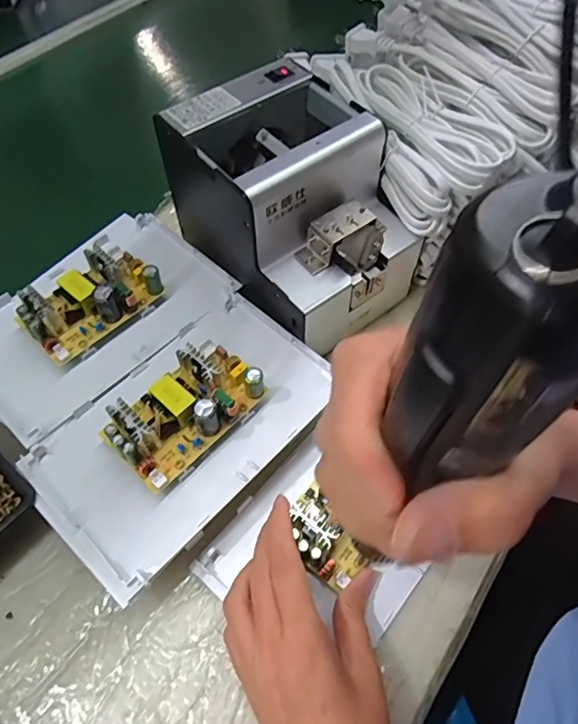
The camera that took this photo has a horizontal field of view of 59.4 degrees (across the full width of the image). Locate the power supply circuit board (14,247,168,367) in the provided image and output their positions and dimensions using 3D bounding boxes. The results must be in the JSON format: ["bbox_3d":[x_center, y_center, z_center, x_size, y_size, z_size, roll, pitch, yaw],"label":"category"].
[{"bbox_3d":[-0.150,-0.050,0.385,0.058,0.035,0.102,38,64,21],"label":"power supply circuit board"}]

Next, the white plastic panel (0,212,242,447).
[{"bbox_3d":[-0.151,-0.038,0.397,0.131,0.009,0.205,34,62,19],"label":"white plastic panel"}]

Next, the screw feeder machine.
[{"bbox_3d":[0.004,-0.121,0.411,0.124,0.136,0.173,-36,64,-22],"label":"screw feeder machine"}]

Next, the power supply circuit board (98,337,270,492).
[{"bbox_3d":[-0.068,0.030,0.333,0.057,0.037,0.099,38,64,21],"label":"power supply circuit board"}]

